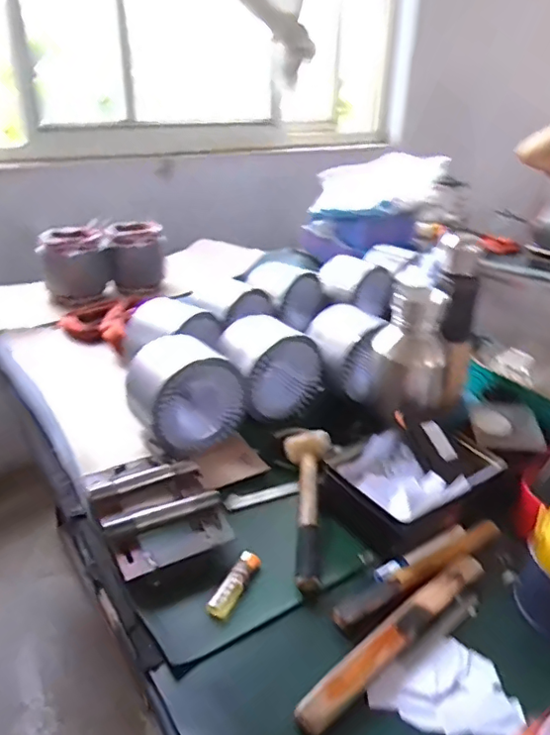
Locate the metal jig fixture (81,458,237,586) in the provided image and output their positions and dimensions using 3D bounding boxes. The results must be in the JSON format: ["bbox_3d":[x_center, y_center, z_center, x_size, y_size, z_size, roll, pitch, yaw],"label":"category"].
[{"bbox_3d":[-0.146,0.169,0.687,0.134,0.045,0.181,-13,30,-27],"label":"metal jig fixture"}]

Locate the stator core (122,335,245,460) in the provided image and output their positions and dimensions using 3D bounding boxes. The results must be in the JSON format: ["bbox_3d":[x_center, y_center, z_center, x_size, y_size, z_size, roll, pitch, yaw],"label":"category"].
[{"bbox_3d":[-0.130,0.040,0.837,0.151,0.141,0.112,-15,31,-29],"label":"stator core"}]

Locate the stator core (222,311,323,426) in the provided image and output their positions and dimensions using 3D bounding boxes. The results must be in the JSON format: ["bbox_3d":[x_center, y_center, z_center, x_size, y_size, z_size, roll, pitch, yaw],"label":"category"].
[{"bbox_3d":[-0.003,0.000,0.917,0.152,0.144,0.107,-13,30,-26],"label":"stator core"}]

